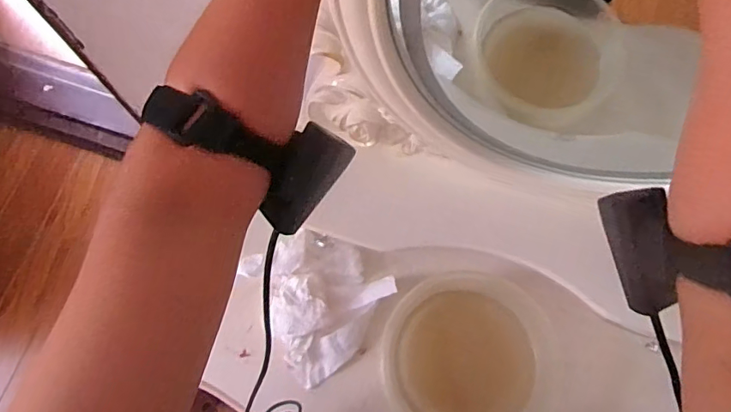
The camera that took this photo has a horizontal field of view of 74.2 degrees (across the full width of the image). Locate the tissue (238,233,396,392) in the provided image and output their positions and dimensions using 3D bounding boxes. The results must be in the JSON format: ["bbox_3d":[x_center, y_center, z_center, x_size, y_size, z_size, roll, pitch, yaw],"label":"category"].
[{"bbox_3d":[-0.078,0.141,0.763,0.200,0.052,0.213,-40,76,-12],"label":"tissue"}]

